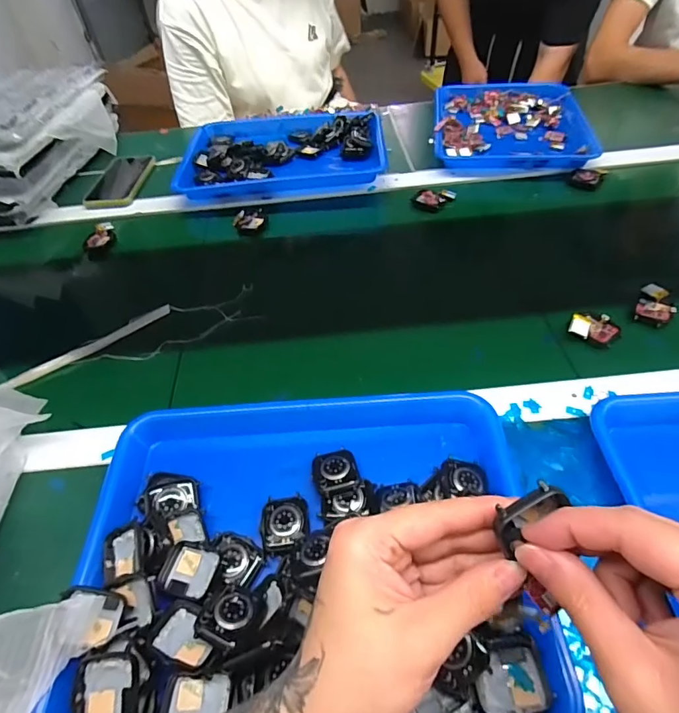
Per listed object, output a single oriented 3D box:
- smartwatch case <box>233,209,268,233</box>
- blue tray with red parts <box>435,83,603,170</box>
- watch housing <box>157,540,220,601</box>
[{"bbox_3d":[-0.134,-0.203,0.676,0.047,0.016,0.045,-14,50,-6],"label":"smartwatch case"},{"bbox_3d":[0.291,-0.405,0.779,0.245,0.035,0.286,5,51,10],"label":"blue tray with red parts"},{"bbox_3d":[-0.110,0.157,0.333,0.041,0.011,0.035,10,52,14],"label":"watch housing"}]

